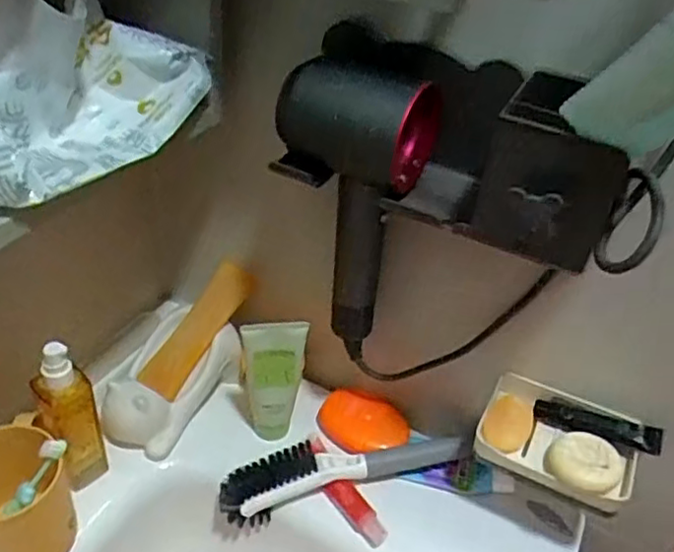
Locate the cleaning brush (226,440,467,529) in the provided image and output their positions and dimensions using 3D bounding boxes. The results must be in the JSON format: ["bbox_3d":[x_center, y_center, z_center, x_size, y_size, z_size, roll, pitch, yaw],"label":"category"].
[{"bbox_3d":[0.010,0.187,0.610,0.235,0.062,0.040,-5,40,-14],"label":"cleaning brush"}]

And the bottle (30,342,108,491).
[{"bbox_3d":[-0.227,0.122,0.544,0.042,0.157,0.025,-15,43,-24],"label":"bottle"}]

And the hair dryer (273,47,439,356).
[{"bbox_3d":[0.010,-0.054,0.513,0.113,0.237,0.080,12,39,6],"label":"hair dryer"}]

